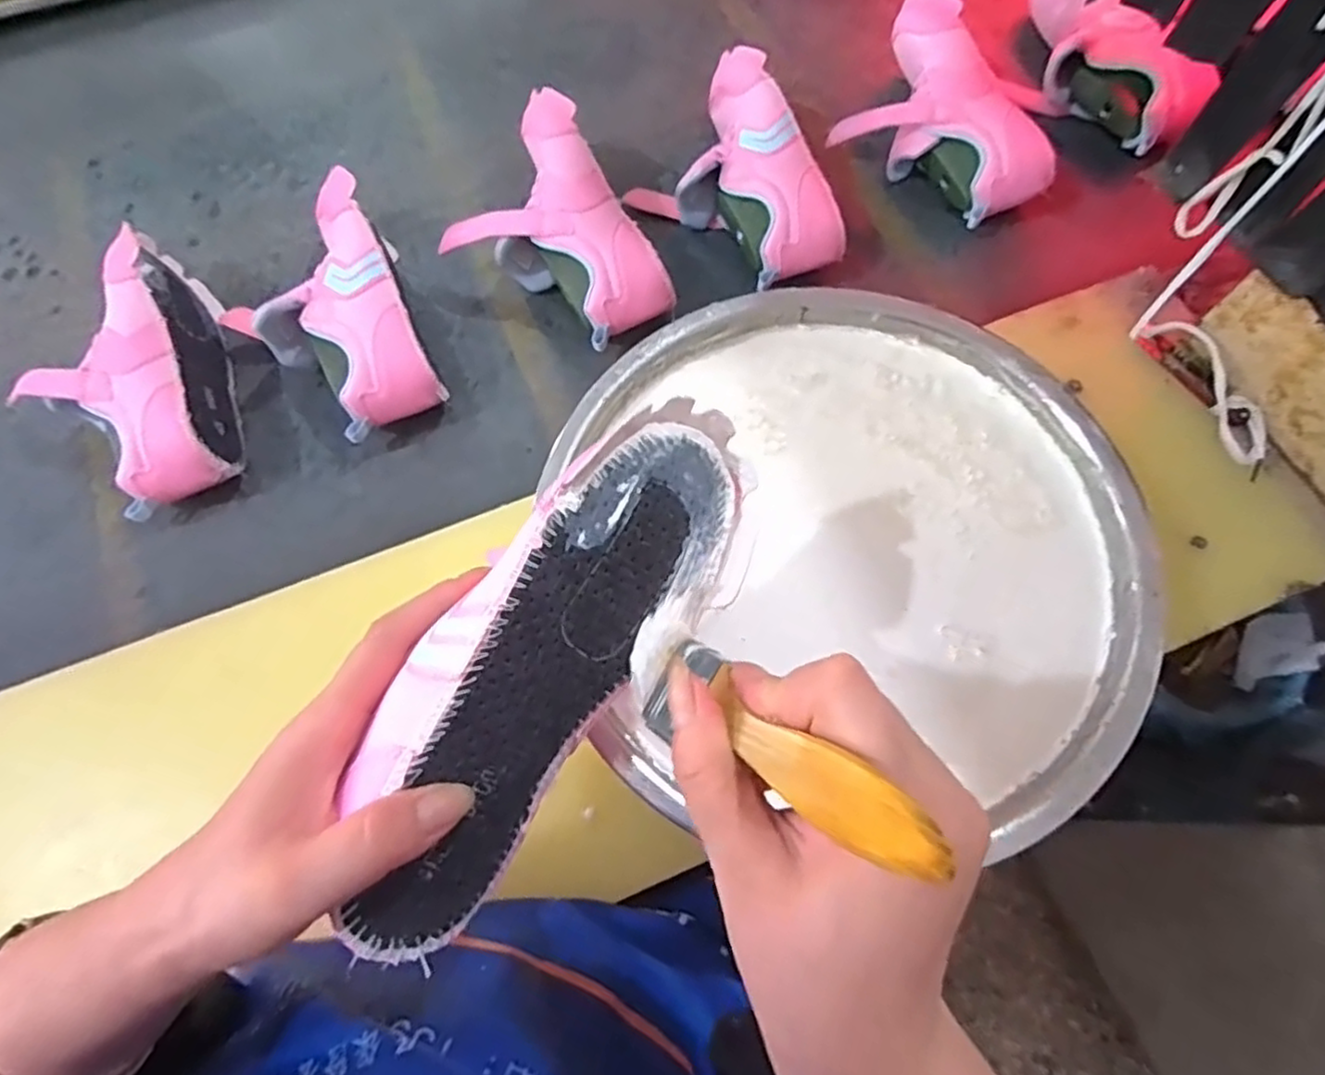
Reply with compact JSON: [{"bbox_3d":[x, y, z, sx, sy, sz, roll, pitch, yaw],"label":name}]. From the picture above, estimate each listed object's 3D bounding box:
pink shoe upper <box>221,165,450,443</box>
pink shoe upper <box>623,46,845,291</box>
[{"bbox_3d":[-0.266,-0.181,0.575,0.128,0.086,0.218,-29,72,-14],"label":"pink shoe upper"},{"bbox_3d":[0.056,-0.326,0.633,0.138,0.086,0.237,-18,69,-10],"label":"pink shoe upper"}]

